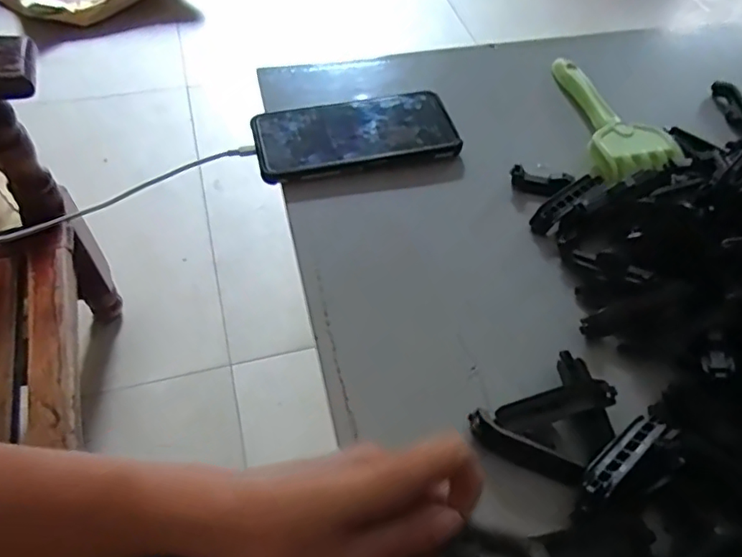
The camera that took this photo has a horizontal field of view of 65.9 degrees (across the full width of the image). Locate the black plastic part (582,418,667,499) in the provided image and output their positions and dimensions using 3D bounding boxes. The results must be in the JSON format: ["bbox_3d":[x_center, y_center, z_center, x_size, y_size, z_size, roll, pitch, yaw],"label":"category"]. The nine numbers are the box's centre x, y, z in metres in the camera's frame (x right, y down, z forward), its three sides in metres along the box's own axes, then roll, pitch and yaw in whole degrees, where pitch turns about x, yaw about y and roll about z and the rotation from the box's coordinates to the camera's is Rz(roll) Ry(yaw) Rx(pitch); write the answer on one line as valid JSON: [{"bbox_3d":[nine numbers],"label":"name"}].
[{"bbox_3d":[0.142,0.099,0.323,0.067,0.018,0.016,-34,62,-25],"label":"black plastic part"}]

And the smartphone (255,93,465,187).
[{"bbox_3d":[-0.013,-0.121,0.485,0.166,0.016,0.081,-11,55,-11],"label":"smartphone"}]

